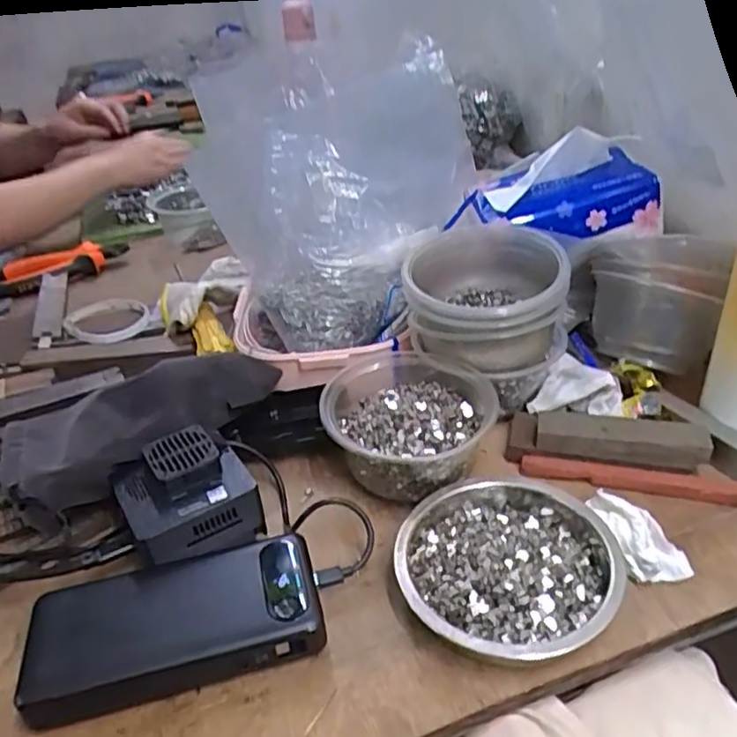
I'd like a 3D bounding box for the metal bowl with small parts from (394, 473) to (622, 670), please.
[{"bbox_3d":[0.080,0.113,0.381,0.119,0.032,0.122,-4,33,2],"label":"metal bowl with small parts"}]

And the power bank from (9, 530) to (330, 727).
[{"bbox_3d":[-0.106,0.142,0.369,0.154,0.027,0.074,-11,34,-9],"label":"power bank"}]

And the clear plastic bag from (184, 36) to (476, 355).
[{"bbox_3d":[-0.019,-0.145,0.538,0.115,0.205,0.201,22,42,35],"label":"clear plastic bag"}]

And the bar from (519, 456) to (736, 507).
[{"bbox_3d":[0.179,0.073,0.444,0.147,0.012,0.014,6,35,17],"label":"bar"}]

